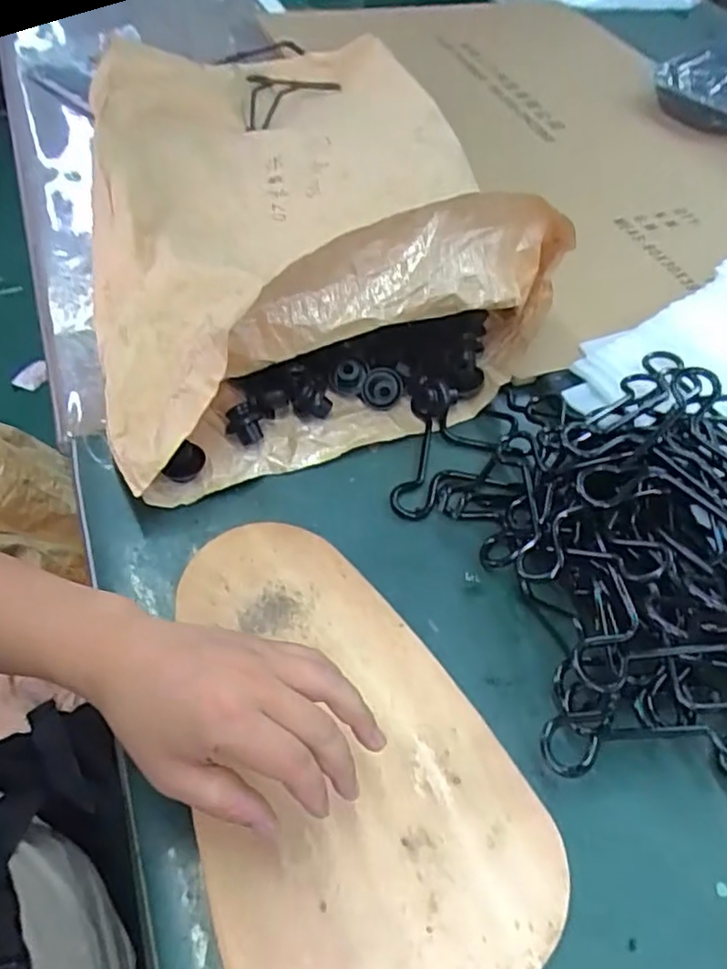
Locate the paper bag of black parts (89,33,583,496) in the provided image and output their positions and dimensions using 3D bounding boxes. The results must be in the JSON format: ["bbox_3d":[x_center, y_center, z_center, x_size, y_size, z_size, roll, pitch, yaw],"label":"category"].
[{"bbox_3d":[-0.125,-0.330,0.756,0.437,0.170,0.676,-19,55,-16],"label":"paper bag of black parts"}]

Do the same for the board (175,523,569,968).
[{"bbox_3d":[-0.022,0.172,0.455,0.204,0.021,0.341,-20,56,-17],"label":"board"}]

